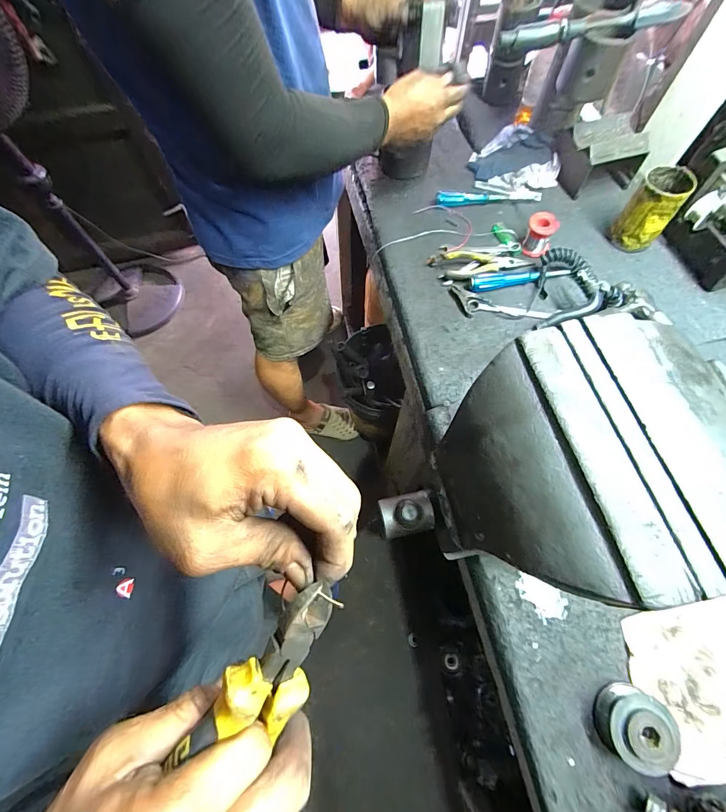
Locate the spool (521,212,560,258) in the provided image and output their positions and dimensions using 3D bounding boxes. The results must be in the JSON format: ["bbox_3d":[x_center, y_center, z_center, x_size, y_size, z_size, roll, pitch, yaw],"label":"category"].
[{"bbox_3d":[0.320,-0.312,0.655,0.049,0.055,0.050,-1,66,1],"label":"spool"}]

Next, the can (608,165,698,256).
[{"bbox_3d":[0.502,-0.341,0.636,0.078,0.114,0.074,41,73,18],"label":"can"}]

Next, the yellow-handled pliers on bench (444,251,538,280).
[{"bbox_3d":[0.229,-0.253,0.652,0.154,0.014,0.056,5,66,4],"label":"yellow-handled pliers on bench"}]

